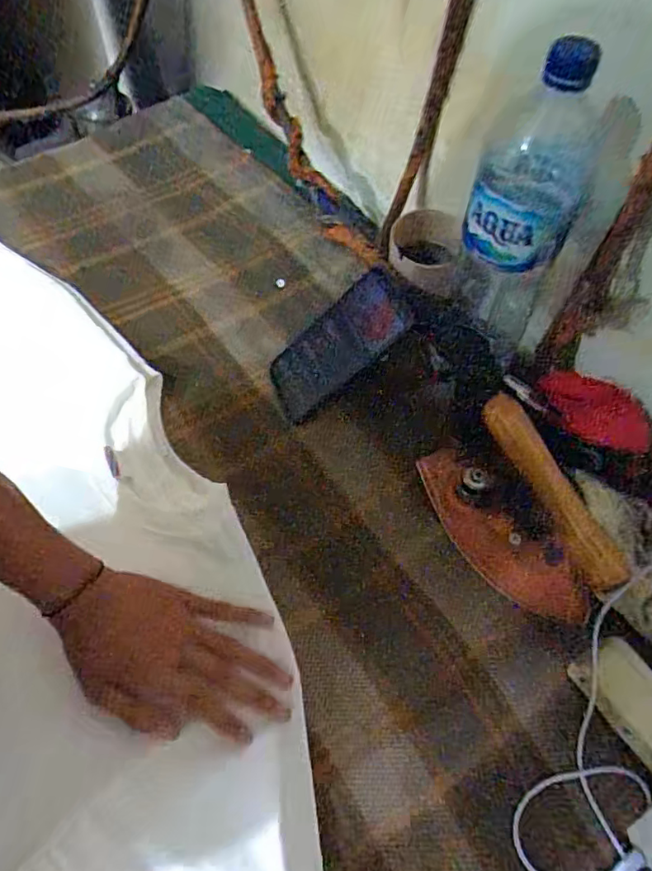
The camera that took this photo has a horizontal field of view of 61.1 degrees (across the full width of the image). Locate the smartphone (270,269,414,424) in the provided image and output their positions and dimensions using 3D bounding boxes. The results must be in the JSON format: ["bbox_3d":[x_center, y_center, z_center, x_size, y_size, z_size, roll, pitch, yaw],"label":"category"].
[{"bbox_3d":[0.010,-0.093,0.577,0.167,0.013,0.077,-44,67,11],"label":"smartphone"}]

